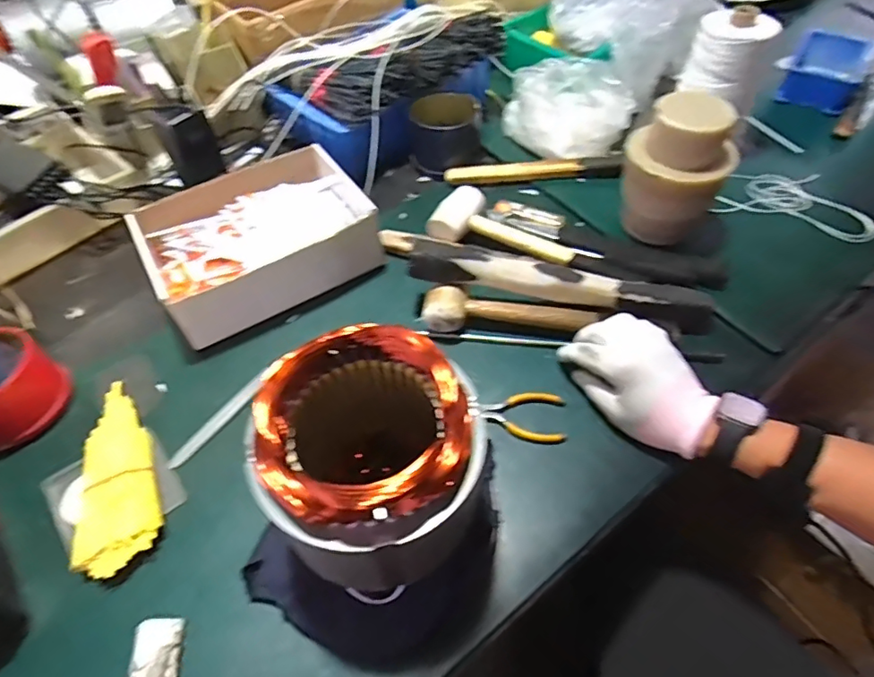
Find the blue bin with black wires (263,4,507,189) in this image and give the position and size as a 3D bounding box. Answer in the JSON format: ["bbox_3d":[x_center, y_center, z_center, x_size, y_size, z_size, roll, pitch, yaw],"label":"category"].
[{"bbox_3d":[-0.065,-0.383,0.796,0.236,0.122,0.317,37,63,25],"label":"blue bin with black wires"}]

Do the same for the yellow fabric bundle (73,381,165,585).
[{"bbox_3d":[-0.291,0.116,0.497,0.062,0.022,0.190,-19,55,-12],"label":"yellow fabric bundle"}]

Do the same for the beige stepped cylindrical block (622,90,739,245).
[{"bbox_3d":[0.262,-0.183,0.606,0.107,0.142,0.088,25,58,19],"label":"beige stepped cylindrical block"}]

